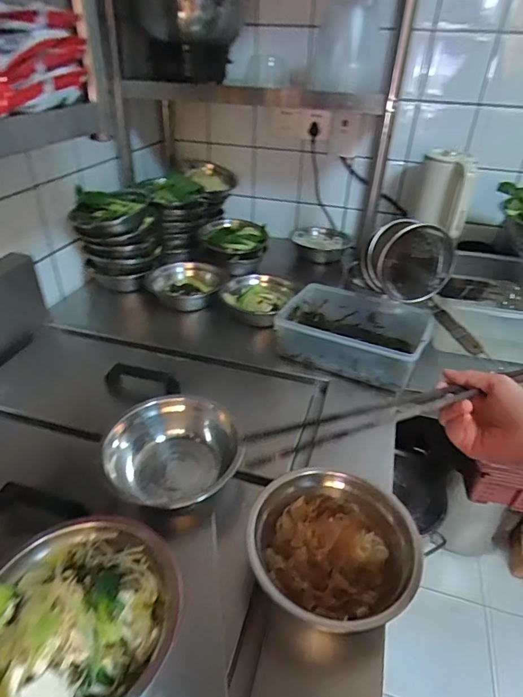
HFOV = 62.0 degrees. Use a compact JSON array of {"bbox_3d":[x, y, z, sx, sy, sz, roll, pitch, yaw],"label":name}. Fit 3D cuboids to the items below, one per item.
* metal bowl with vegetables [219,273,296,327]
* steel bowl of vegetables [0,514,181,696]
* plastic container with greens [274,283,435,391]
[{"bbox_3d":[-0.013,-0.114,1.002,0.157,0.049,0.163,14,37,16],"label":"metal bowl with vegetables"},{"bbox_3d":[-0.176,0.263,0.423,0.167,0.064,0.182,19,42,25],"label":"steel bowl of vegetables"},{"bbox_3d":[0.179,-0.030,0.877,0.280,0.096,0.205,17,38,20],"label":"plastic container with greens"}]

